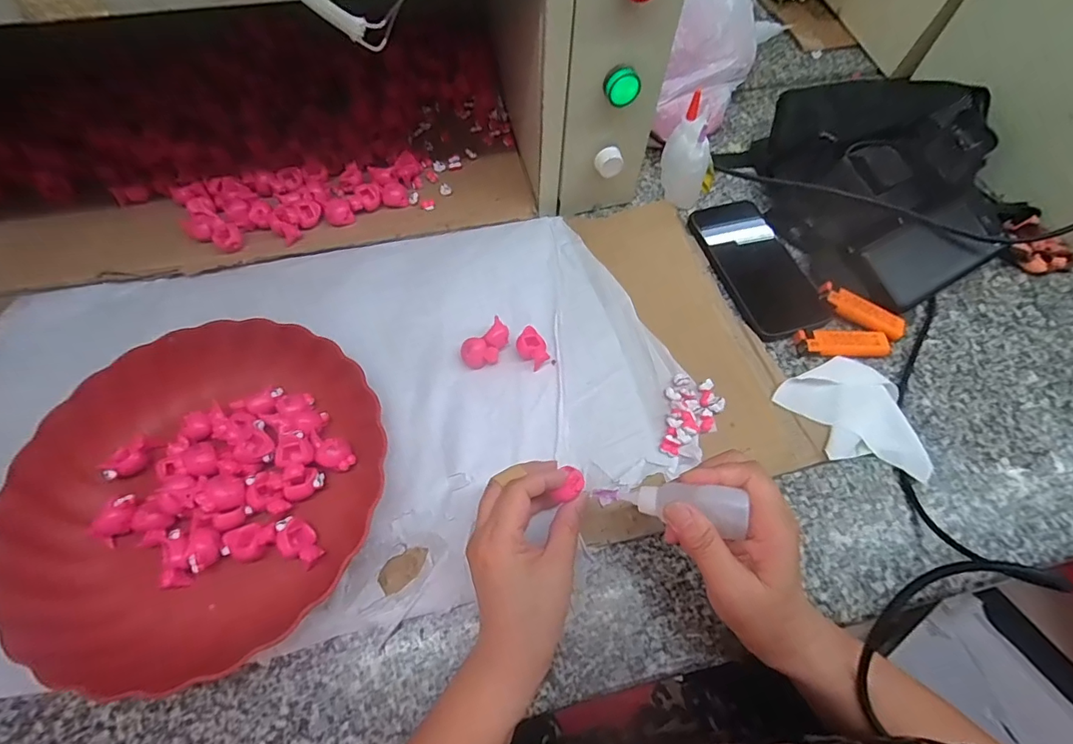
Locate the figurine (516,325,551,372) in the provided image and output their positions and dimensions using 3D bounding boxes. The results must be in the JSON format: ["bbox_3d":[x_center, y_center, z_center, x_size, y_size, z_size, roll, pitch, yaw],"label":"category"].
[{"bbox_3d":[-0.004,-0.020,0.405,0.025,0.016,0.033,-21,67,-13],"label":"figurine"}]

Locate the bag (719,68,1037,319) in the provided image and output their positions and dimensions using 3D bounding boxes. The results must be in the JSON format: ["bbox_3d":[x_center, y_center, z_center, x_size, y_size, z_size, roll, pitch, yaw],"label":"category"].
[{"bbox_3d":[0.375,-0.210,0.507,0.255,0.069,0.261,-22,67,-13],"label":"bag"}]

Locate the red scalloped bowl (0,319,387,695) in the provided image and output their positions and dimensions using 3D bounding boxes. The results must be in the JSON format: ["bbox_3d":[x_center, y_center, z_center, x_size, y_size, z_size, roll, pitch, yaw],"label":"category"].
[{"bbox_3d":[-0.234,0.077,0.340,0.227,0.047,0.231,1,64,-2],"label":"red scalloped bowl"}]

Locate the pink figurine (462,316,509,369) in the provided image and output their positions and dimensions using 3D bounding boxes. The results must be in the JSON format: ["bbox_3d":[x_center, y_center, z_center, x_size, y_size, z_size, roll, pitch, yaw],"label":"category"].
[{"bbox_3d":[-0.042,-0.021,0.406,0.027,0.021,0.046,41,69,16],"label":"pink figurine"}]

